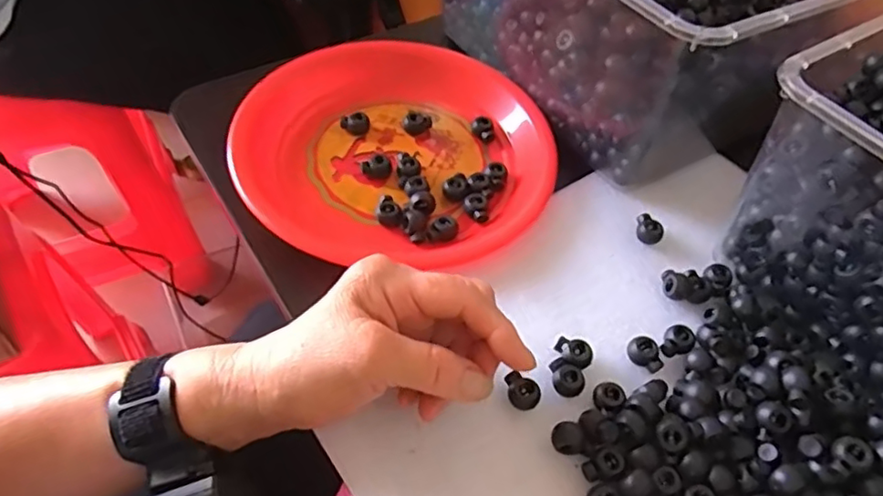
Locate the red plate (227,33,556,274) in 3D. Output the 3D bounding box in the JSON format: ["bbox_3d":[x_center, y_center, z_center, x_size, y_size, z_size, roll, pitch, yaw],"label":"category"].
[{"bbox_3d":[-0.031,-0.084,0.461,0.221,0.030,0.221,2,56,-3],"label":"red plate"}]

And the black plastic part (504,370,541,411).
[{"bbox_3d":[0.045,0.081,0.340,0.016,0.015,0.019,-13,58,-13],"label":"black plastic part"}]

